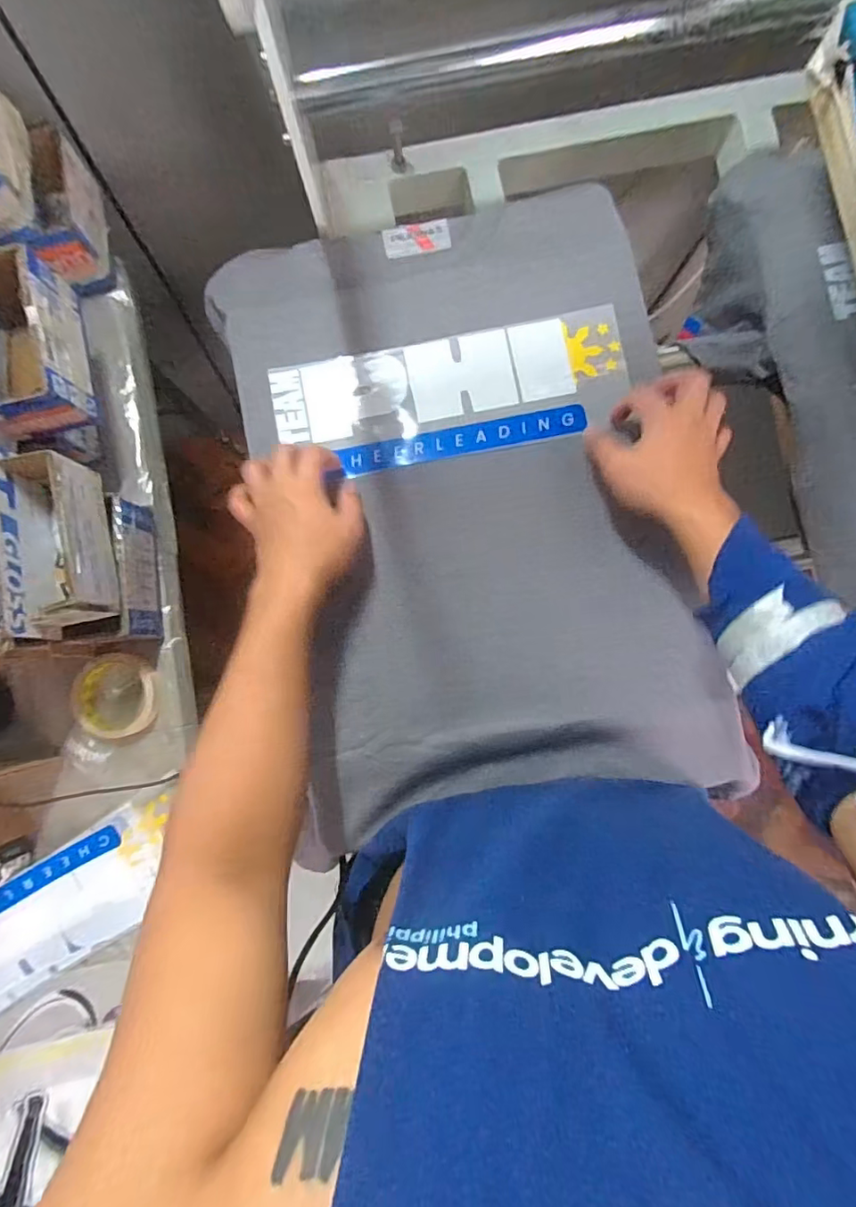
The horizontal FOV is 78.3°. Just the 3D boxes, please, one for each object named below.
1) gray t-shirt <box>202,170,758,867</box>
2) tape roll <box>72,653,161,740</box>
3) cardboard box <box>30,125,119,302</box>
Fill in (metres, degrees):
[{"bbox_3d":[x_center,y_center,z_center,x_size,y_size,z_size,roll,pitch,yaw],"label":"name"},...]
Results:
[{"bbox_3d":[0.037,-0.098,0.496,0.394,0.038,0.583,-11,85,0],"label":"gray t-shirt"},{"bbox_3d":[-0.366,0.108,0.615,0.098,0.022,0.096,0,85,1],"label":"tape roll"},{"bbox_3d":[-0.418,-0.458,0.614,0.046,0.081,0.164,-7,85,1],"label":"cardboard box"}]

